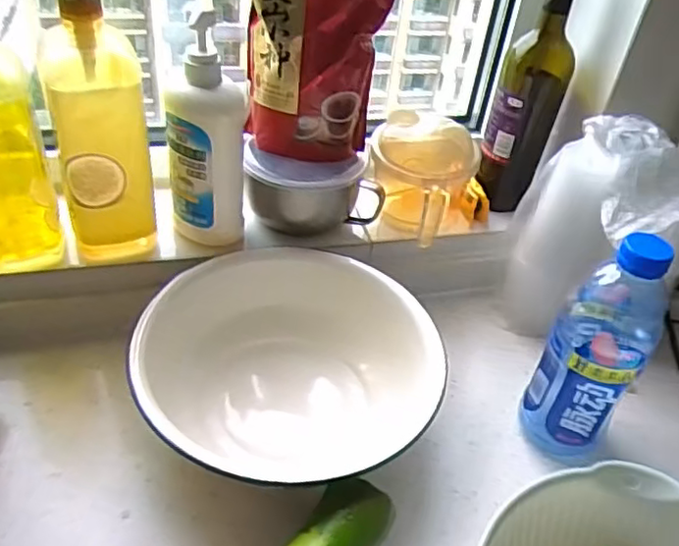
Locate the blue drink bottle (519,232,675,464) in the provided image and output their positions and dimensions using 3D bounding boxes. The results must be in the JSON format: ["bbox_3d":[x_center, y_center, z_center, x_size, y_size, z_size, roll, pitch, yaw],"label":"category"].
[{"bbox_3d":[0.242,0.072,0.599,0.078,0.245,0.085,35,47,28],"label":"blue drink bottle"}]

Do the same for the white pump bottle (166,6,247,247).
[{"bbox_3d":[-0.135,-0.129,0.653,0.076,0.241,0.052,3,41,-5],"label":"white pump bottle"}]

